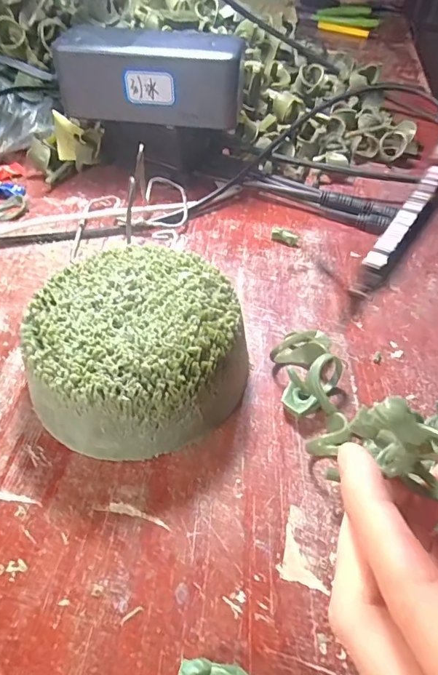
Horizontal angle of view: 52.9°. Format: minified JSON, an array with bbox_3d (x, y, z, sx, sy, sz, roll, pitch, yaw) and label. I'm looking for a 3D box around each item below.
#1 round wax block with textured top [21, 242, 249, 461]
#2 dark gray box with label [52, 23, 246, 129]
[{"bbox_3d":[-0.039,0.004,0.216,0.097,0.046,0.095,1,48,-1],"label":"round wax block with textured top"},{"bbox_3d":[-0.047,-0.190,0.320,0.131,0.049,0.046,6,48,4],"label":"dark gray box with label"}]

